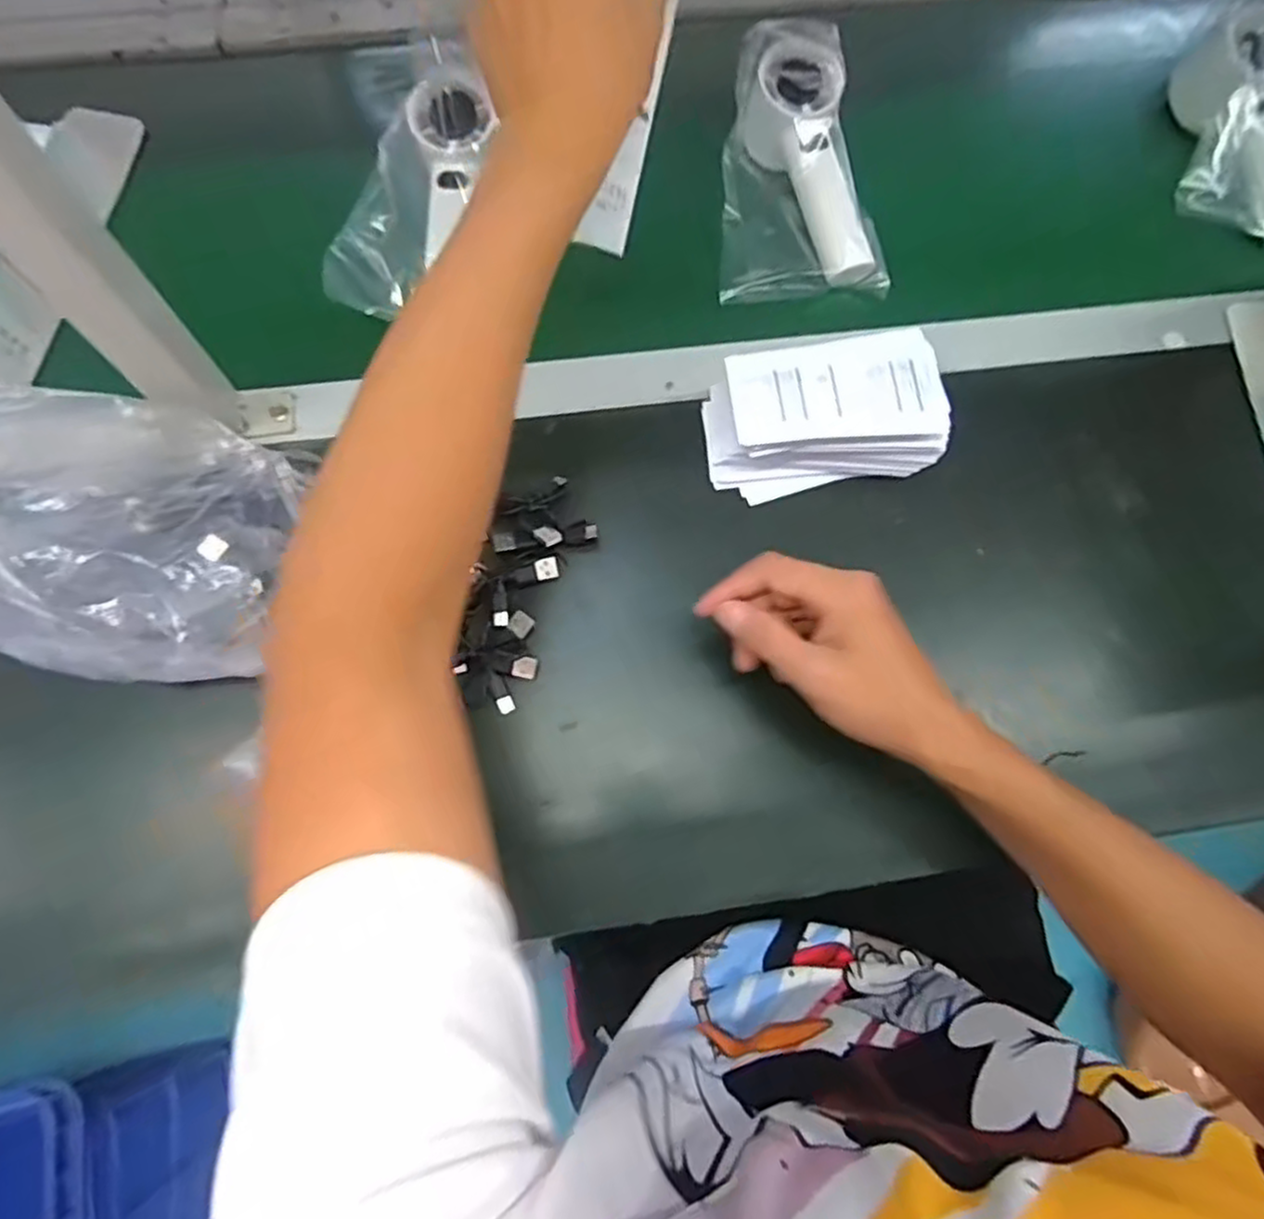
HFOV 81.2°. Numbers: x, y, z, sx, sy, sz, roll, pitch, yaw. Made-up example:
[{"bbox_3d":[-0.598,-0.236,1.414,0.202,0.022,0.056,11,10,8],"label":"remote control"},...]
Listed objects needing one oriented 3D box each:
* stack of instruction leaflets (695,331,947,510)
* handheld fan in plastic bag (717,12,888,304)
[{"bbox_3d":[0.113,-0.116,0.439,0.127,0.050,0.075,-12,74,-5],"label":"stack of instruction leaflets"},{"bbox_3d":[0.114,-0.299,0.495,0.107,0.069,0.158,-2,73,-2],"label":"handheld fan in plastic bag"}]

